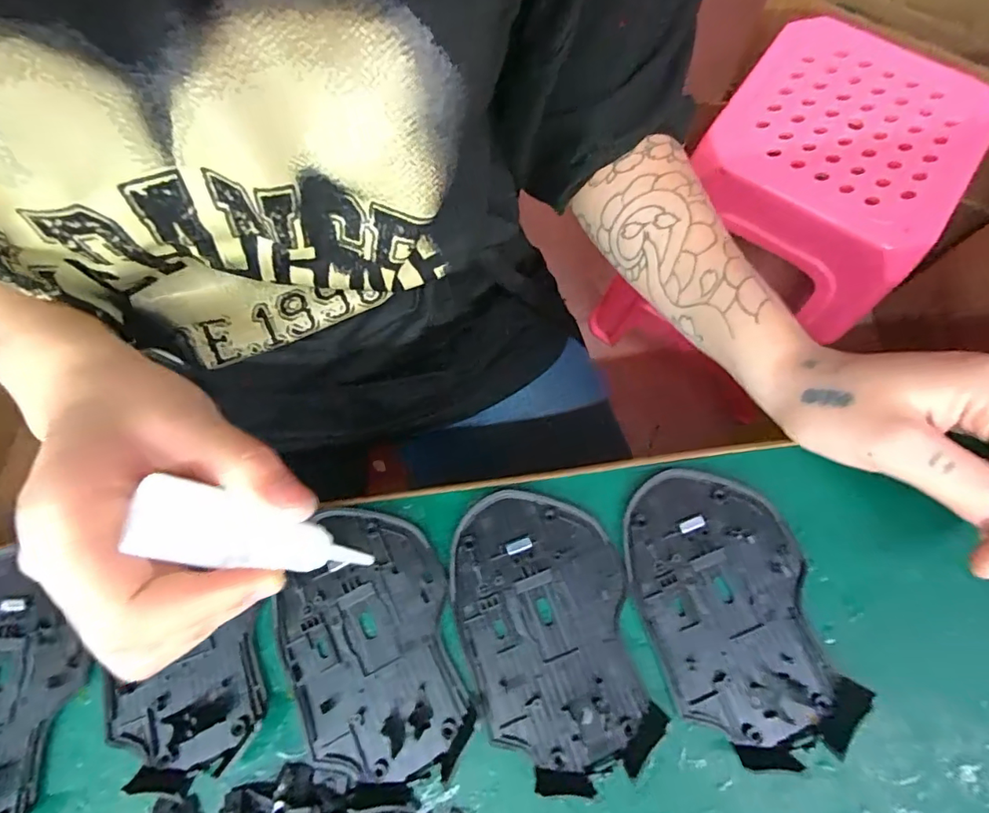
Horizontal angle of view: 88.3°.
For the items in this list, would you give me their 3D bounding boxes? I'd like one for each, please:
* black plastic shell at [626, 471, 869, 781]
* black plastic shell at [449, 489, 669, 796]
[{"bbox_3d":[0.100,0.083,0.214,0.073,0.011,0.113,-12,73,-2],"label":"black plastic shell"},{"bbox_3d":[0.022,0.092,0.214,0.070,0.012,0.112,-13,73,-3],"label":"black plastic shell"}]

